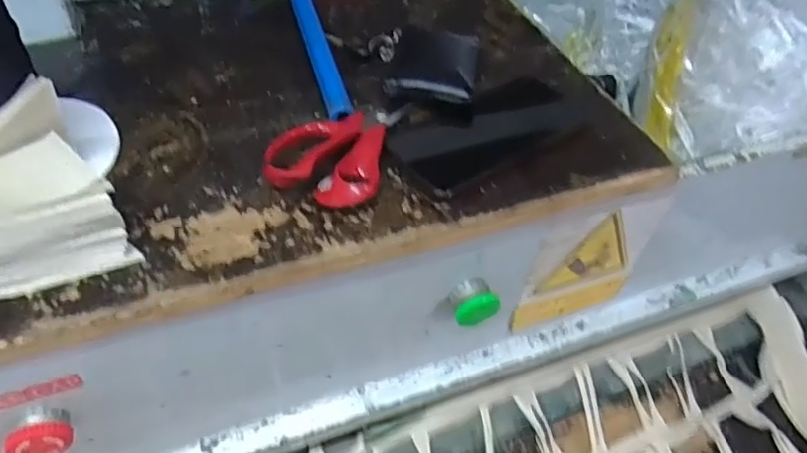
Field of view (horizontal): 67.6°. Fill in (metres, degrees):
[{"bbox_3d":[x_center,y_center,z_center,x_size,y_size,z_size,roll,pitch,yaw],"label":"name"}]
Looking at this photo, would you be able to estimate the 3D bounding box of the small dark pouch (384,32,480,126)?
[{"bbox_3d":[0.027,-0.139,0.530,0.073,0.027,0.136,7,42,5],"label":"small dark pouch"}]

